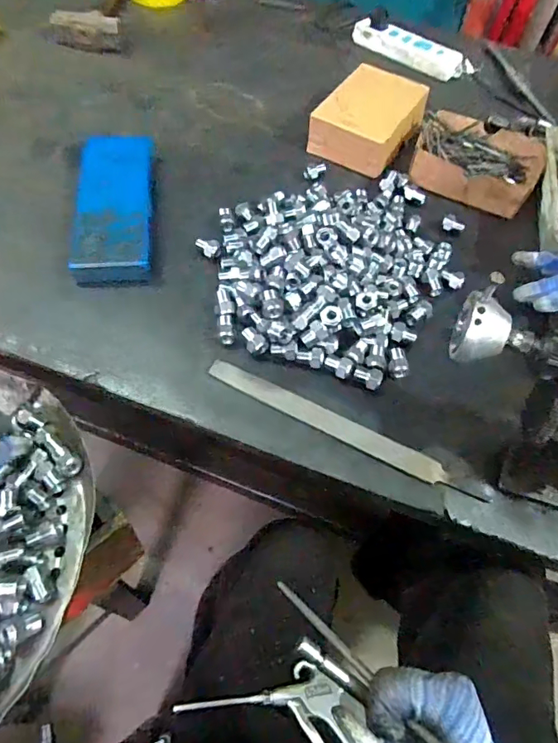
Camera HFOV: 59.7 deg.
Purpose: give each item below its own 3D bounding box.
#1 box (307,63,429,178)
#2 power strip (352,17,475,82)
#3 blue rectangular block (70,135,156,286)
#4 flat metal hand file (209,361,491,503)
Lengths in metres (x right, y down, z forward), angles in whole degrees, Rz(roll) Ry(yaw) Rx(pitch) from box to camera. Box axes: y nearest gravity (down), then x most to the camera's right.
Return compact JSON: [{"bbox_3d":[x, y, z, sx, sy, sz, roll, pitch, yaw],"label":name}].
[{"bbox_3d":[0.133,-0.377,0.726,0.125,0.066,0.161,33,61,14],"label":"box"},{"bbox_3d":[0.239,-0.582,0.879,0.223,0.048,0.026,26,59,10],"label":"power strip"},{"bbox_3d":[-0.206,-0.211,0.613,0.092,0.038,0.242,-2,59,-7],"label":"blue rectangular block"},{"bbox_3d":[0.061,0.056,0.495,0.292,0.006,0.023,25,67,13],"label":"flat metal hand file"}]

